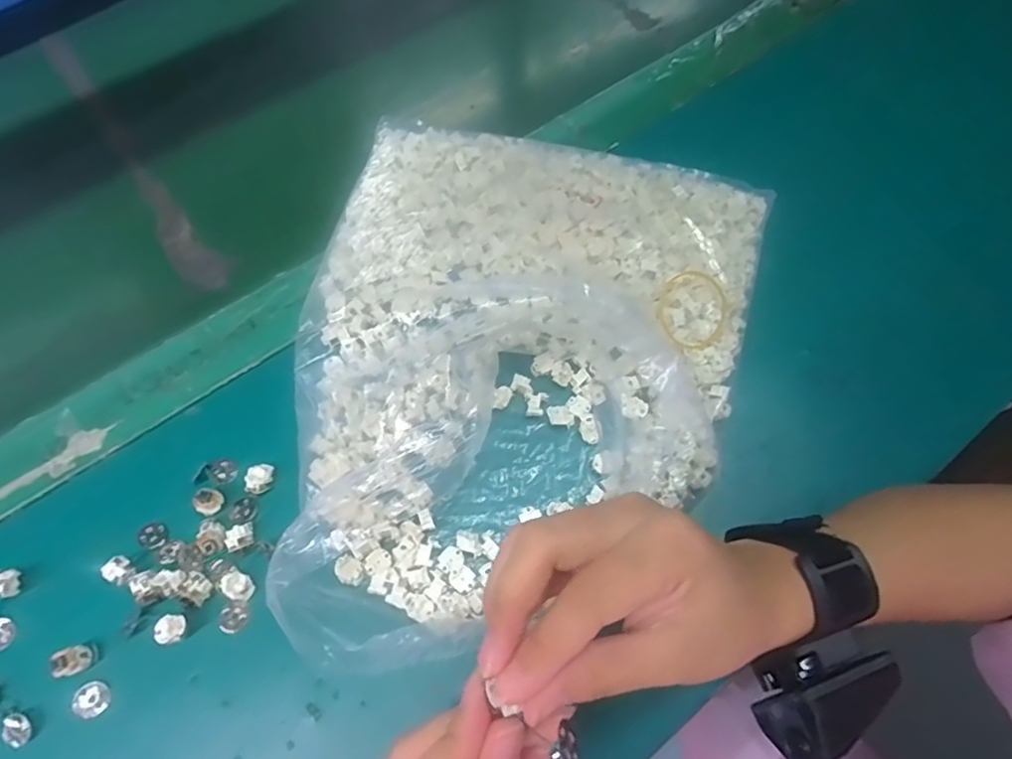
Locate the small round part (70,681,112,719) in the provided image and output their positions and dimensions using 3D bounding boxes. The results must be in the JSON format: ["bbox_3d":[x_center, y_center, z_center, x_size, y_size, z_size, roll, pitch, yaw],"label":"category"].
[{"bbox_3d":[-0.207,0.160,0.297,0.018,0.004,0.016,-12,67,-9],"label":"small round part"}]

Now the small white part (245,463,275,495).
[{"bbox_3d":[-0.140,0.057,0.338,0.012,0.012,0.017,9,66,1],"label":"small white part"}]

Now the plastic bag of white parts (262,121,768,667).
[{"bbox_3d":[0.005,-0.010,0.360,0.261,0.042,0.335,12,66,2],"label":"plastic bag of white parts"}]

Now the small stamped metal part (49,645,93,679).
[{"bbox_3d":[-0.217,0.141,0.299,0.015,0.013,0.013,-9,67,-7],"label":"small stamped metal part"}]

